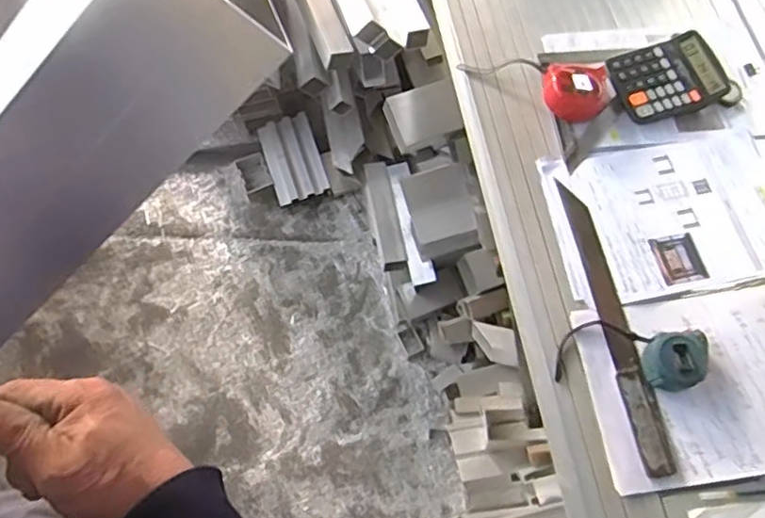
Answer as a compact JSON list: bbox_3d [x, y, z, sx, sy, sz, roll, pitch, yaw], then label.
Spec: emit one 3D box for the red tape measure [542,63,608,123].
[{"bbox_3d":[0.267,-0.230,0.888,0.096,0.039,0.088,0,65,0],"label":"red tape measure"}]

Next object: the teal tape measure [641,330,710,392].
[{"bbox_3d":[0.333,0.117,0.739,0.072,0.034,0.063,-4,65,-2],"label":"teal tape measure"}]

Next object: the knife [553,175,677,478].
[{"bbox_3d":[0.276,0.072,0.779,0.037,0.012,0.361,-9,66,-4],"label":"knife"}]

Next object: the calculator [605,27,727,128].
[{"bbox_3d":[0.401,-0.254,0.913,0.153,0.033,0.114,-18,67,-8],"label":"calculator"}]

